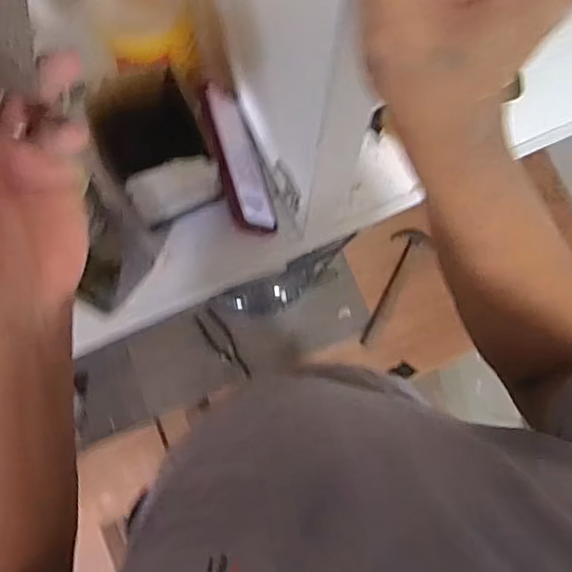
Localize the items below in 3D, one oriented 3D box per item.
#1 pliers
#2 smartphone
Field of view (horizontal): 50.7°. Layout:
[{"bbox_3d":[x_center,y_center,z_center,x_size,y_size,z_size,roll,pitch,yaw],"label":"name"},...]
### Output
[{"bbox_3d":[-0.148,0.142,1.453,0.059,0.023,0.188,-33,81,-6],"label":"pliers"},{"bbox_3d":[-0.049,-0.137,0.657,0.013,0.081,0.160,-19,83,27],"label":"smartphone"}]

